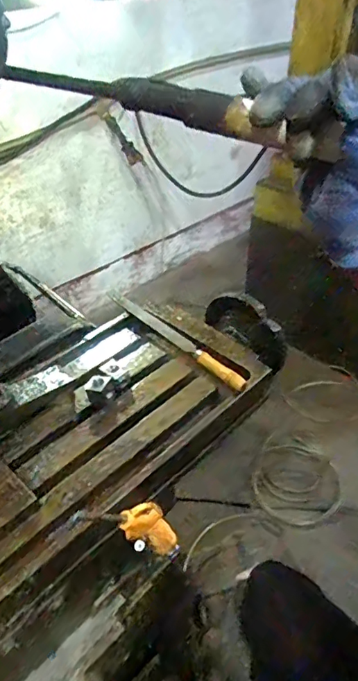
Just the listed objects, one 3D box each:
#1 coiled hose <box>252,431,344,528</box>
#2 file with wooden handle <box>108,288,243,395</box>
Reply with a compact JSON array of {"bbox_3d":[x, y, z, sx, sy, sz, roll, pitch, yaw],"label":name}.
[{"bbox_3d":[0.369,0.421,1.536,0.259,0.022,0.316,14,43,17],"label":"coiled hose"},{"bbox_3d":[-0.010,-0.009,0.721,0.026,0.025,0.292,-31,49,-30],"label":"file with wooden handle"}]

